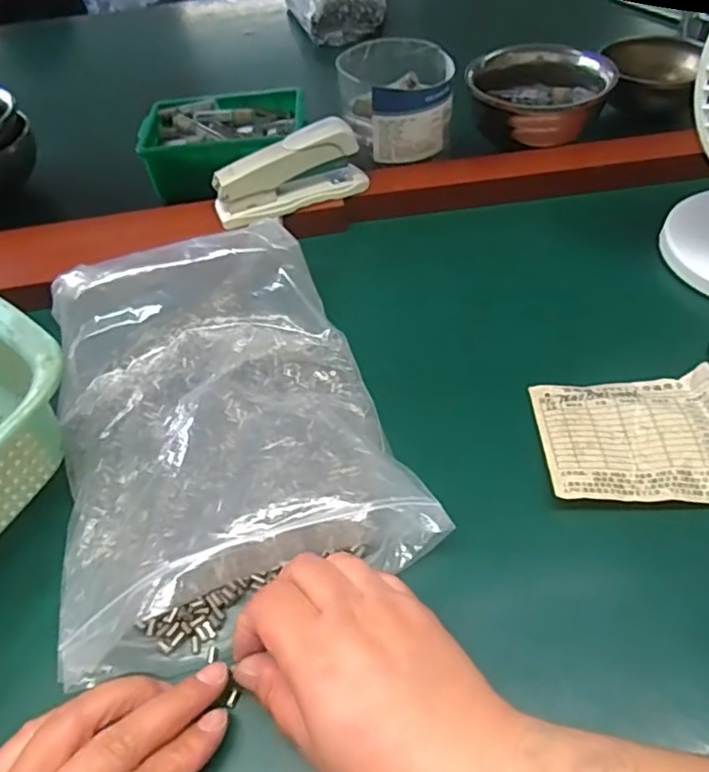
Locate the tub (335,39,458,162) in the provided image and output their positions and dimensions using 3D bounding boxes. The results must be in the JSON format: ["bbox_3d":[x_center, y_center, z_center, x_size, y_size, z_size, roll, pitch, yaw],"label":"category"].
[{"bbox_3d":[0.036,-0.250,0.531,0.095,0.063,0.102,-2,49,3],"label":"tub"}]

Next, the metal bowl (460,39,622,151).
[{"bbox_3d":[0.167,-0.267,0.548,0.114,0.049,0.114,-2,49,3],"label":"metal bowl"}]

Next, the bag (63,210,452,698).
[{"bbox_3d":[-0.079,0.012,0.340,0.180,0.063,0.235,-18,51,-9],"label":"bag"}]

